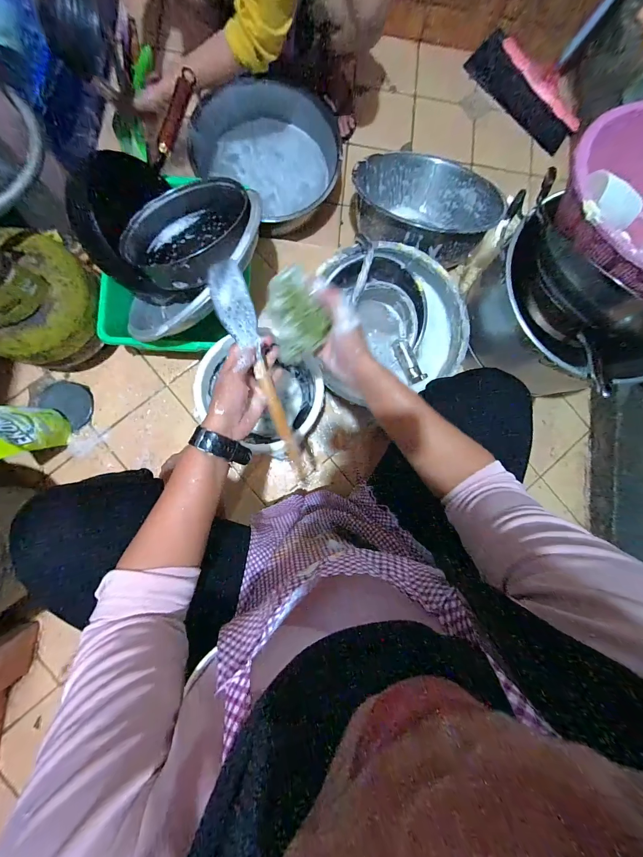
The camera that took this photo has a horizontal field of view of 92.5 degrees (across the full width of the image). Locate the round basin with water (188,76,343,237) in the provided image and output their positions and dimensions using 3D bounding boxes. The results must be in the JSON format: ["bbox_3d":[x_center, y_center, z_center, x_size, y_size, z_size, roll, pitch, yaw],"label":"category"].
[{"bbox_3d":[-0.145,-0.733,0.829,0.381,0.110,0.356,0,86,-4],"label":"round basin with water"}]

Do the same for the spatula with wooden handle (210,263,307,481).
[{"bbox_3d":[-0.079,-0.068,0.409,0.044,0.015,0.292,-21,101,-6],"label":"spatula with wooden handle"}]

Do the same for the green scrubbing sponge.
[{"bbox_3d":[-0.027,-0.131,0.361,0.066,0.011,0.101,-8,118,12],"label":"green scrubbing sponge"}]

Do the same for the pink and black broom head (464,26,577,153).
[{"bbox_3d":[0.624,-1.032,0.944,0.379,0.101,0.079,43,84,0],"label":"pink and black broom head"}]

